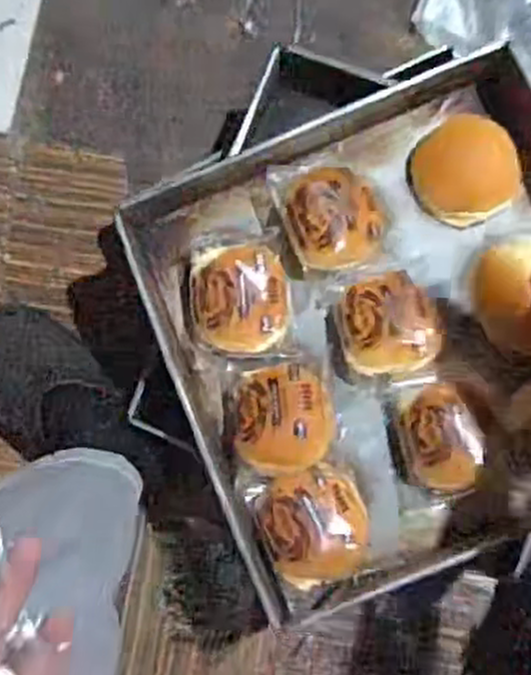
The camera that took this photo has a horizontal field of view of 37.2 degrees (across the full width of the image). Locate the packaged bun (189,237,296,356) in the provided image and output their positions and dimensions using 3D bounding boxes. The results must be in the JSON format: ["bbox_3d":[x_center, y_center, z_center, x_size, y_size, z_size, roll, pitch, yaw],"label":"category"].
[{"bbox_3d":[-0.024,-0.037,0.749,0.094,0.046,0.106,-8,82,4],"label":"packaged bun"}]

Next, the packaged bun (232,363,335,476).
[{"bbox_3d":[0.017,0.073,0.729,0.088,0.050,0.099,-9,82,4],"label":"packaged bun"}]

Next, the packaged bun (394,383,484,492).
[{"bbox_3d":[0.157,0.092,0.714,0.068,0.039,0.094,-17,81,2],"label":"packaged bun"}]

